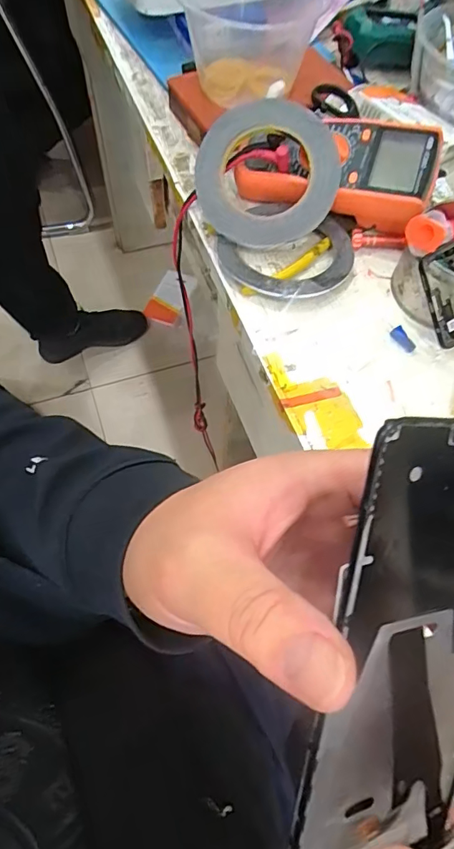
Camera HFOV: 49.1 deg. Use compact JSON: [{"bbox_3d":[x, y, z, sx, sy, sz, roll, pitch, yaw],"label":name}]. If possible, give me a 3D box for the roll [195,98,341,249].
[{"bbox_3d":[0.032,-0.217,0.440,0.128,0.027,0.114,-10,92,17],"label":"roll"}]

